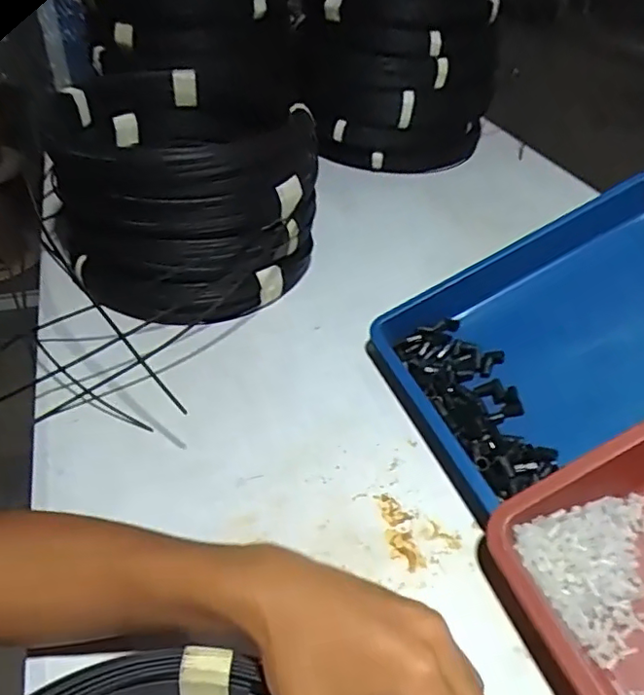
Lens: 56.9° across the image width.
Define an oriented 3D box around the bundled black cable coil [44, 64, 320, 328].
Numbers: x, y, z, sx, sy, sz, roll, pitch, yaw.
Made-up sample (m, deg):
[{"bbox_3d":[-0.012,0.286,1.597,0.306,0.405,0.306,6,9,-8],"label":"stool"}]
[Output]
[{"bbox_3d":[-0.146,-0.185,0.658,0.261,0.161,0.298,-10,41,-15],"label":"bundled black cable coil"}]

